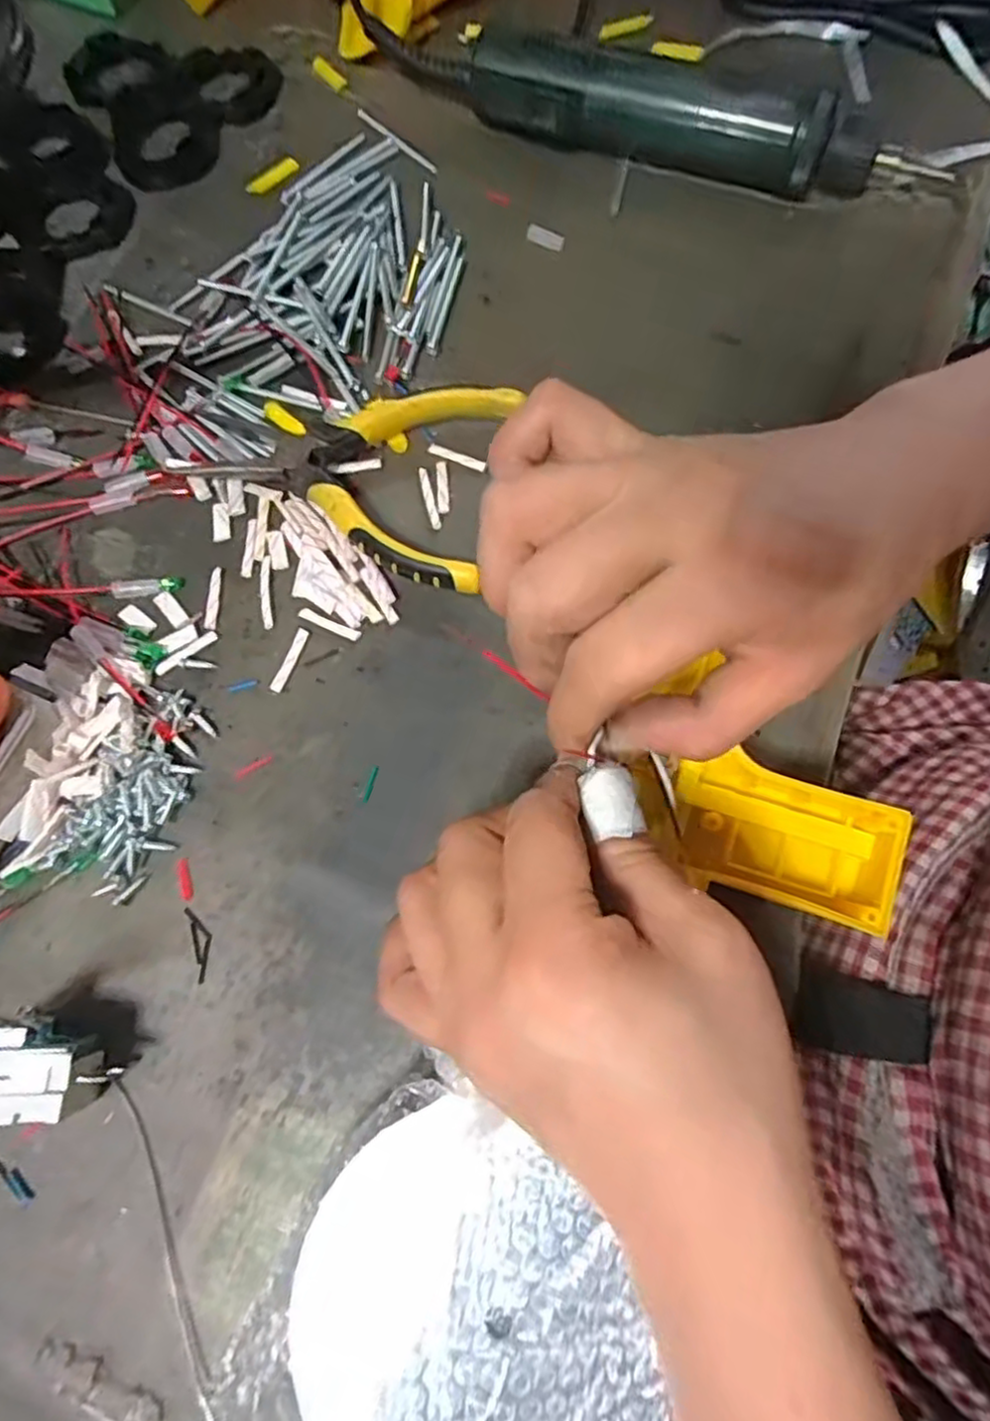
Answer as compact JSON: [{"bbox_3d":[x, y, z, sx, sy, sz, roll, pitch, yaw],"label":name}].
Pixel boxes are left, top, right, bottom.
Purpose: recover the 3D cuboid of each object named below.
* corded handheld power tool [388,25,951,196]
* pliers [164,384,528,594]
[{"bbox_3d":[0.085,-0.306,0.355,0.282,0.042,0.046,20,74,7],"label":"corded handheld power tool"},{"bbox_3d":[-0.058,-0.116,0.304,0.144,0.020,0.091,25,74,8],"label":"pliers"}]

